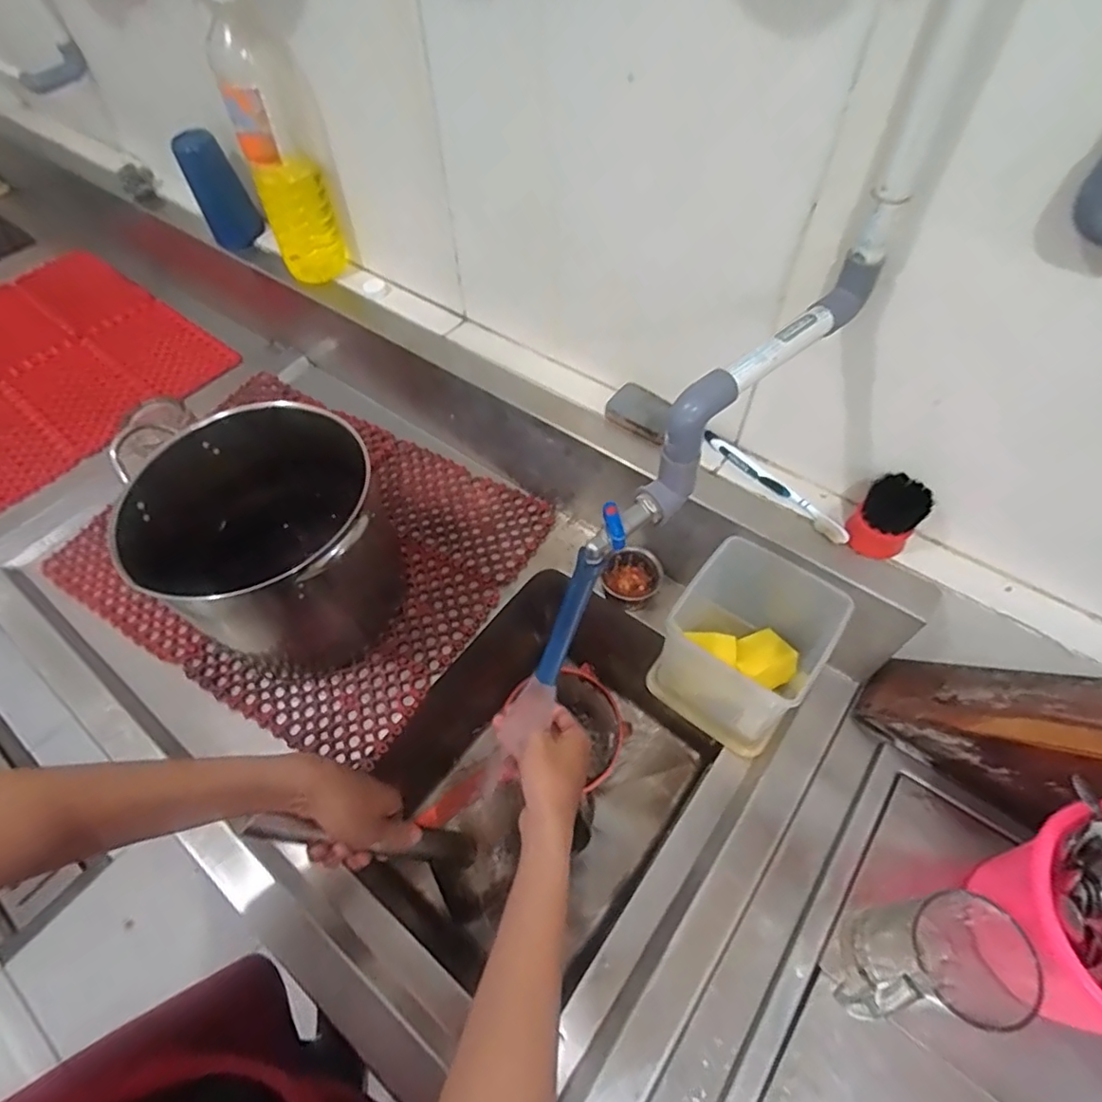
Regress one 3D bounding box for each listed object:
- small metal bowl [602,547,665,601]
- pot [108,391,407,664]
[{"bbox_3d":[0.099,0.031,0.728,0.071,0.047,0.071,-2,54,2],"label":"small metal bowl"},{"bbox_3d":[-0.309,-0.003,0.682,0.244,0.219,0.257,-19,56,-10],"label":"pot"}]

